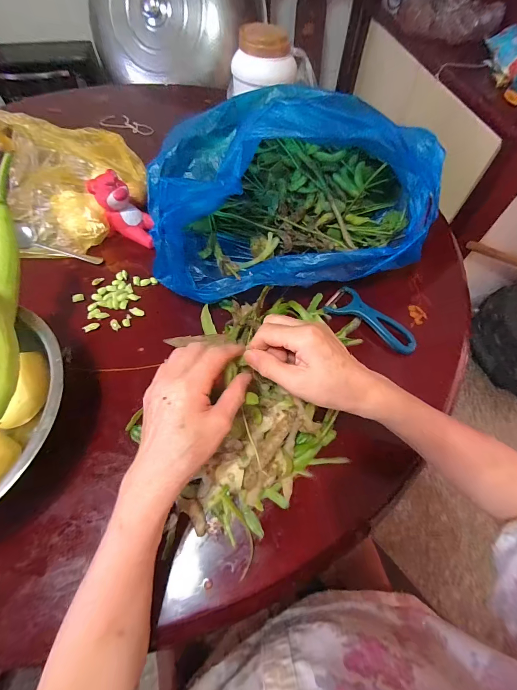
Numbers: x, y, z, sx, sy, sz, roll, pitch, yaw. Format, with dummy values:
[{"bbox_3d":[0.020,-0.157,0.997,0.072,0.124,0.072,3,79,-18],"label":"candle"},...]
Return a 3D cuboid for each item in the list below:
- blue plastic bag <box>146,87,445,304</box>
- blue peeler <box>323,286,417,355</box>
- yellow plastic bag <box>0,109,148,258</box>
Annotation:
[{"bbox_3d":[0.031,-0.229,0.463,0.363,0.196,0.259,-8,61,-6],"label":"blue plastic bag"},{"bbox_3d":[0.176,-0.041,0.468,0.144,0.022,0.054,32,64,15],"label":"blue peeler"},{"bbox_3d":[-0.397,-0.301,0.545,0.349,0.101,0.291,-1,60,-2],"label":"yellow plastic bag"}]

